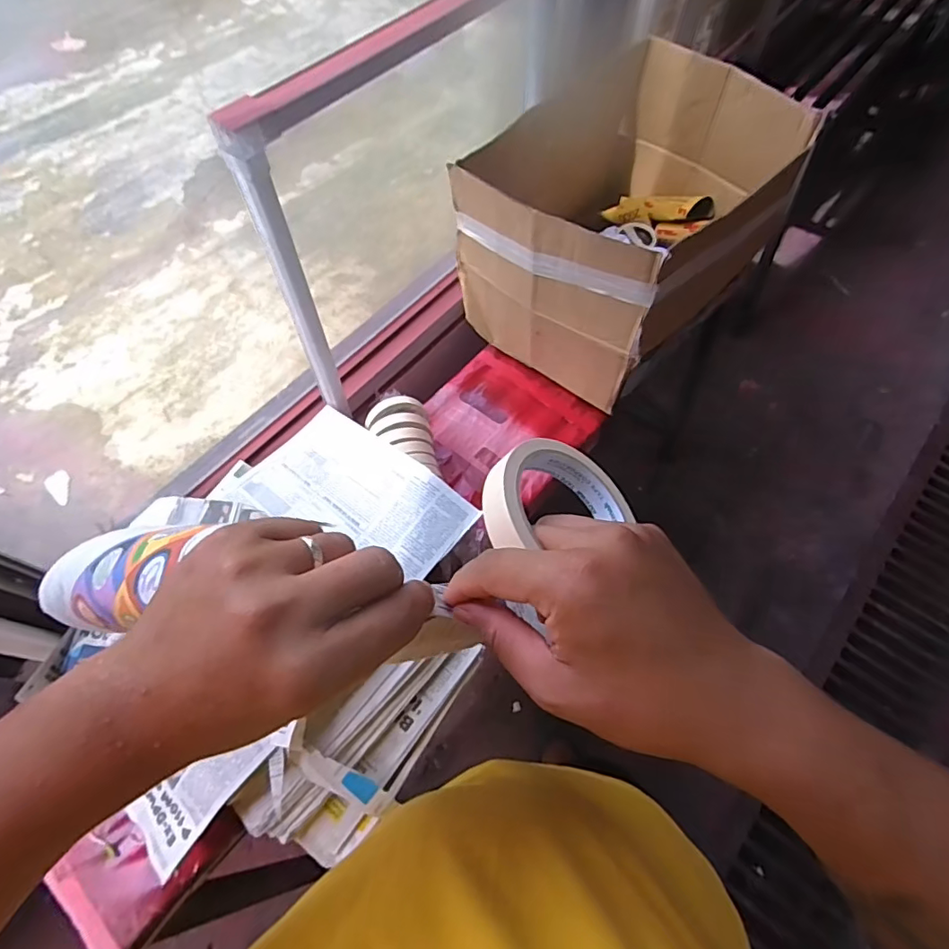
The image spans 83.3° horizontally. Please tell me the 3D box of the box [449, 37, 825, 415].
[{"bbox_3d":[0.259,-0.394,0.864,0.479,0.282,0.329,-40,70,-18],"label":"box"}]

